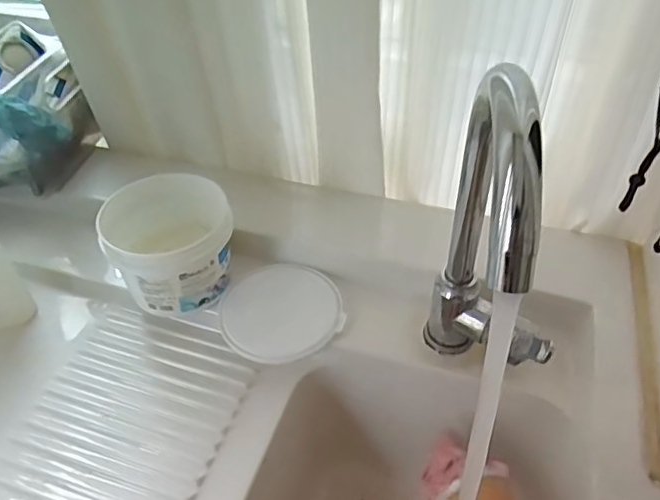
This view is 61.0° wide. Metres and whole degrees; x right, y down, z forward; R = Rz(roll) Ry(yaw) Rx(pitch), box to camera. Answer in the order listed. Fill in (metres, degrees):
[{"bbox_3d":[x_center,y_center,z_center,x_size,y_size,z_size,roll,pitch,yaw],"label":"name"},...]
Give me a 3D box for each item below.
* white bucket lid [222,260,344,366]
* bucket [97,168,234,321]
[{"bbox_3d":[-0.051,0.065,0.585,0.121,0.014,0.110,-4,57,7],"label":"white bucket lid"},{"bbox_3d":[-0.165,-0.006,0.579,0.125,0.101,0.107,-20,48,-17],"label":"bucket"}]

